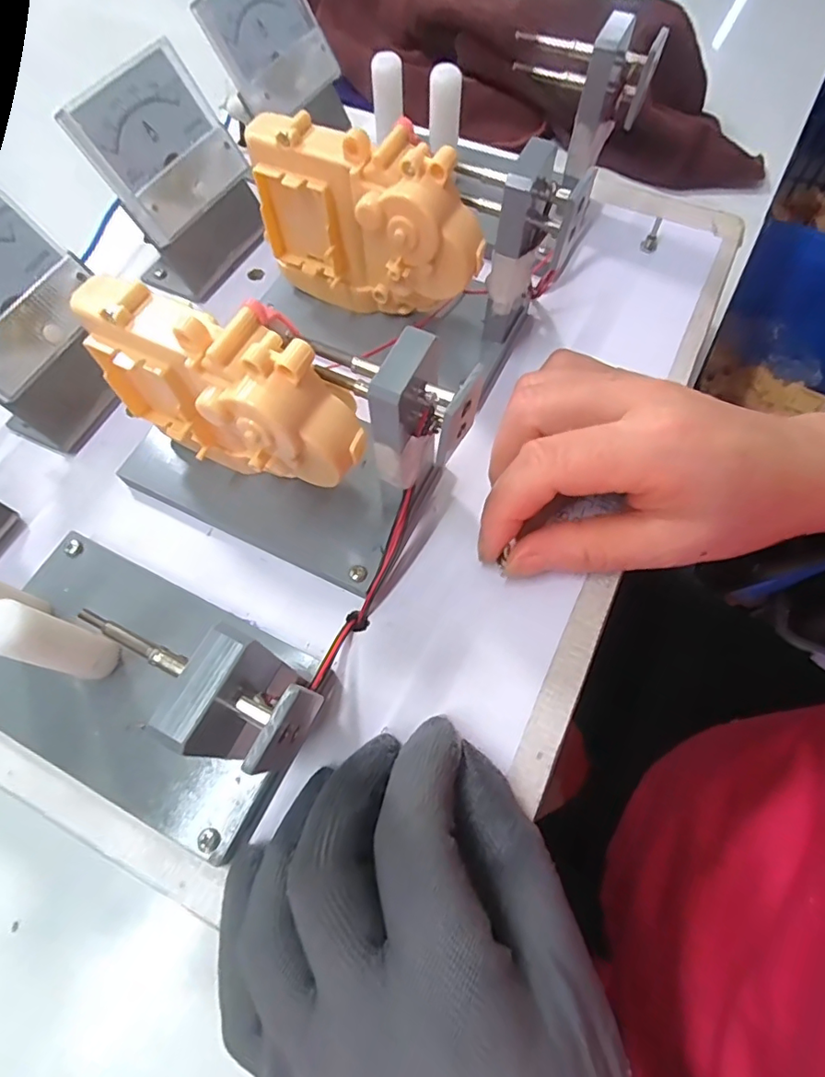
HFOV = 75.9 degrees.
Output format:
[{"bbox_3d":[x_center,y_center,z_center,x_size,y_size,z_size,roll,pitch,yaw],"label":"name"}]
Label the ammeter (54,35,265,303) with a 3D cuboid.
[{"bbox_3d":[-0.109,-0.170,0.253,0.044,0.075,0.068,28,70,12],"label":"ammeter"}]

